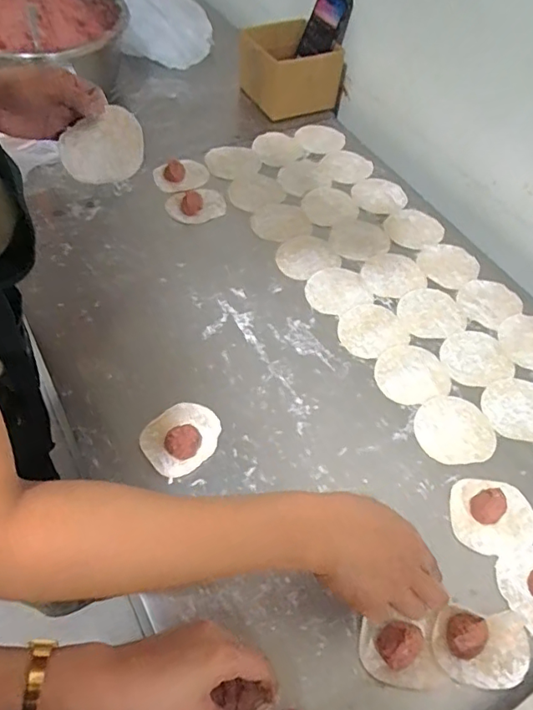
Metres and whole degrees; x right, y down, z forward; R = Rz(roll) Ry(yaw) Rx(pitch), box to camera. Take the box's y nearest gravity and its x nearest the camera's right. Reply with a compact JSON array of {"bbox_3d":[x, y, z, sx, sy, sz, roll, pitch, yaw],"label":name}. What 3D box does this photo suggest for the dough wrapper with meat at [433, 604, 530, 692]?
[{"bbox_3d":[0.190,0.254,0.451,0.083,0.022,0.060,6,57,0],"label":"dough wrapper with meat"}]

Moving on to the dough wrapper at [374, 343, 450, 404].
[{"bbox_3d":[0.172,0.022,0.621,0.086,0.004,0.078,-19,61,-15],"label":"dough wrapper"}]

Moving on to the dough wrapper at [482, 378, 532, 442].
[{"bbox_3d":[0.292,0.065,0.603,0.081,0.004,0.082,2,54,-3],"label":"dough wrapper"}]

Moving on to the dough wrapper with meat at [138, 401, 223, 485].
[{"bbox_3d":[-0.089,0.083,0.549,0.083,0.020,0.069,-32,65,-22],"label":"dough wrapper with meat"}]

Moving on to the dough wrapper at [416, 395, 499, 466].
[{"bbox_3d":[0.209,0.082,0.581,0.086,0.004,0.080,2,58,-3],"label":"dough wrapper"}]

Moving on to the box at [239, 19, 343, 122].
[{"bbox_3d":[0.036,-0.503,0.918,0.142,0.100,0.137,-24,62,-18],"label":"box"}]

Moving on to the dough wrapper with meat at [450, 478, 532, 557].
[{"bbox_3d":[0.229,0.158,0.519,0.084,0.022,0.073,5,57,0],"label":"dough wrapper with meat"}]

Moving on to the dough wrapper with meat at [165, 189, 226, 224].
[{"bbox_3d":[-0.101,-0.219,0.755,0.084,0.015,0.063,-13,59,-12],"label":"dough wrapper with meat"}]

